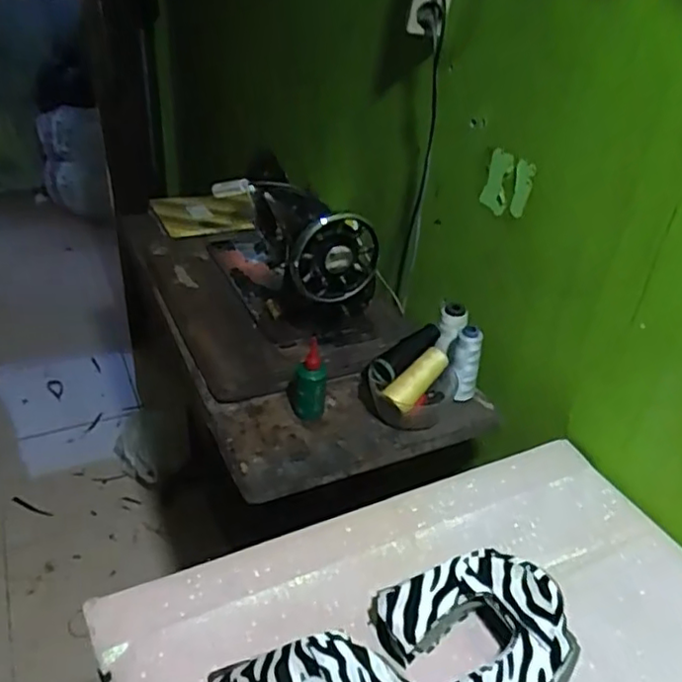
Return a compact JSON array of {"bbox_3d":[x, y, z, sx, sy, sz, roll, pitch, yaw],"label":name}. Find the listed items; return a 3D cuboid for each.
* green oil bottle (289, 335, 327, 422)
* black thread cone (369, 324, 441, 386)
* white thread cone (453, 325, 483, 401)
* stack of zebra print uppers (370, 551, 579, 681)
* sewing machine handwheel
[{"bbox_3d":[-0.046,0.057,0.871,0.052,0.108,0.051,4,33,-1],"label":"green oil bottle"},{"bbox_3d":[0.090,0.018,0.909,0.048,0.038,0.125,24,38,27],"label":"black thread cone"},{"bbox_3d":[0.176,0.041,0.907,0.041,0.118,0.042,12,34,11],"label":"white thread cone"},{"bbox_3d":[0.132,0.270,0.592,0.139,0.066,0.163,-15,38,-27],"label":"stack of zebra print uppers"},{"bbox_3d":[-0.007,-0.124,0.937,0.125,0.136,0.049,-9,36,-20],"label":"sewing machine handwheel"}]

